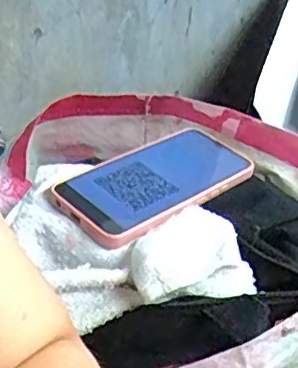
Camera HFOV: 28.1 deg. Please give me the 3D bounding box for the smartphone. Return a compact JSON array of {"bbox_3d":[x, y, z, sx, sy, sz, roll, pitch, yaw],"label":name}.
[{"bbox_3d":[0.008,-0.004,0.485,0.169,0.013,0.085,-26,42,-35],"label":"smartphone"}]

